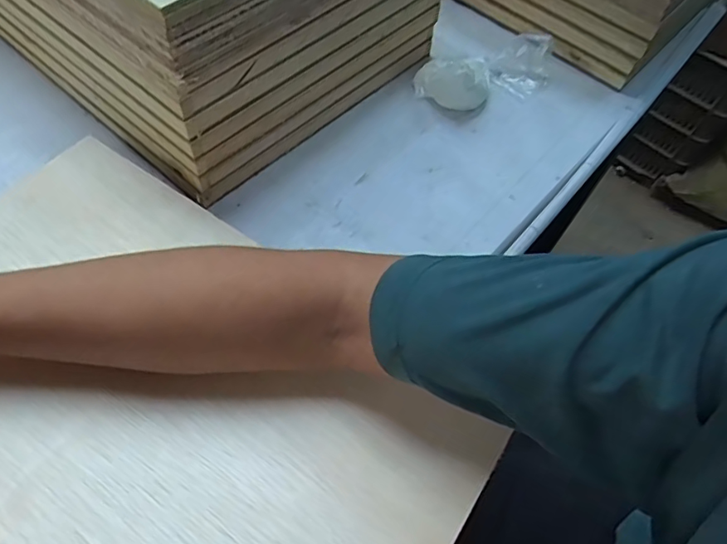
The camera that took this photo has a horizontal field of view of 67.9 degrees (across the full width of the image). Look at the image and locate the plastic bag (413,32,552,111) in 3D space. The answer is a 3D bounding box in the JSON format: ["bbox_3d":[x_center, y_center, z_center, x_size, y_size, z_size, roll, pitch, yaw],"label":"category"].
[{"bbox_3d":[0.128,-0.200,0.523,0.151,0.046,0.071,-19,61,-17],"label":"plastic bag"}]

